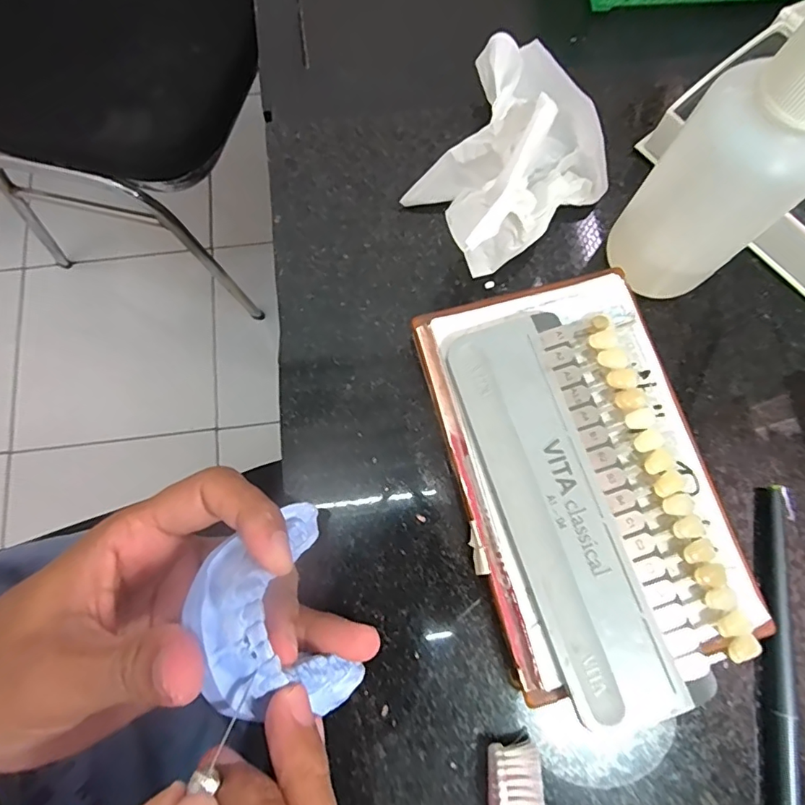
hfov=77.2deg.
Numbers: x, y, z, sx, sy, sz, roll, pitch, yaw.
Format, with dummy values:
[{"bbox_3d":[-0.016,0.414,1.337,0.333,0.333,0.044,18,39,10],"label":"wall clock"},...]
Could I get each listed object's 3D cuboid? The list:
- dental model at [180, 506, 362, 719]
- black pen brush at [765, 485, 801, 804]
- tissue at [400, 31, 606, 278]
[{"bbox_3d":[-0.044,0.072,0.166,0.025,0.054,0.069,-21,77,20],"label":"dental model"},{"bbox_3d":[0.143,0.107,0.189,0.011,0.009,0.147,9,76,3],"label":"black pen brush"},{"bbox_3d":[0.054,-0.122,0.232,0.110,0.042,0.082,-43,80,-10],"label":"tissue"}]

